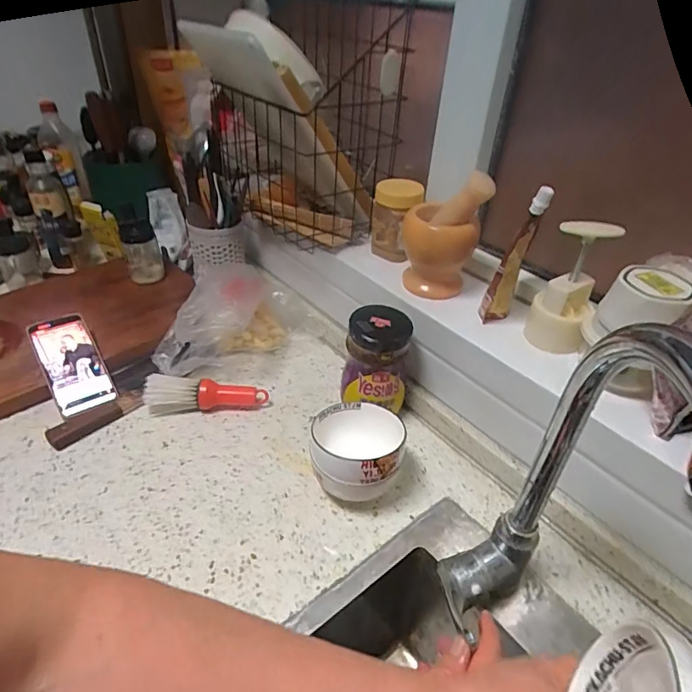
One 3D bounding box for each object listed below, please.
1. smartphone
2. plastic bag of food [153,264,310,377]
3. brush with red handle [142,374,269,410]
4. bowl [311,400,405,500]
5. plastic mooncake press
[{"bbox_3d":[-0.389,0.025,0.673,0.074,0.017,0.163,-23,68,-30],"label":"smartphone"},{"bbox_3d":[-0.172,-0.038,0.715,0.111,0.141,0.235,22,42,22],"label":"plastic bag of food"},{"bbox_3d":[-0.194,0.067,0.659,0.162,0.044,0.032,0,38,-4],"label":"brush with red handle"},{"bbox_3d":[0.011,0.128,0.557,0.102,0.098,0.111,2,38,-2],"label":"bowl"},{"bbox_3d":[0.253,-0.065,0.533,0.068,0.142,0.055,23,41,24],"label":"plastic mooncake press"}]

